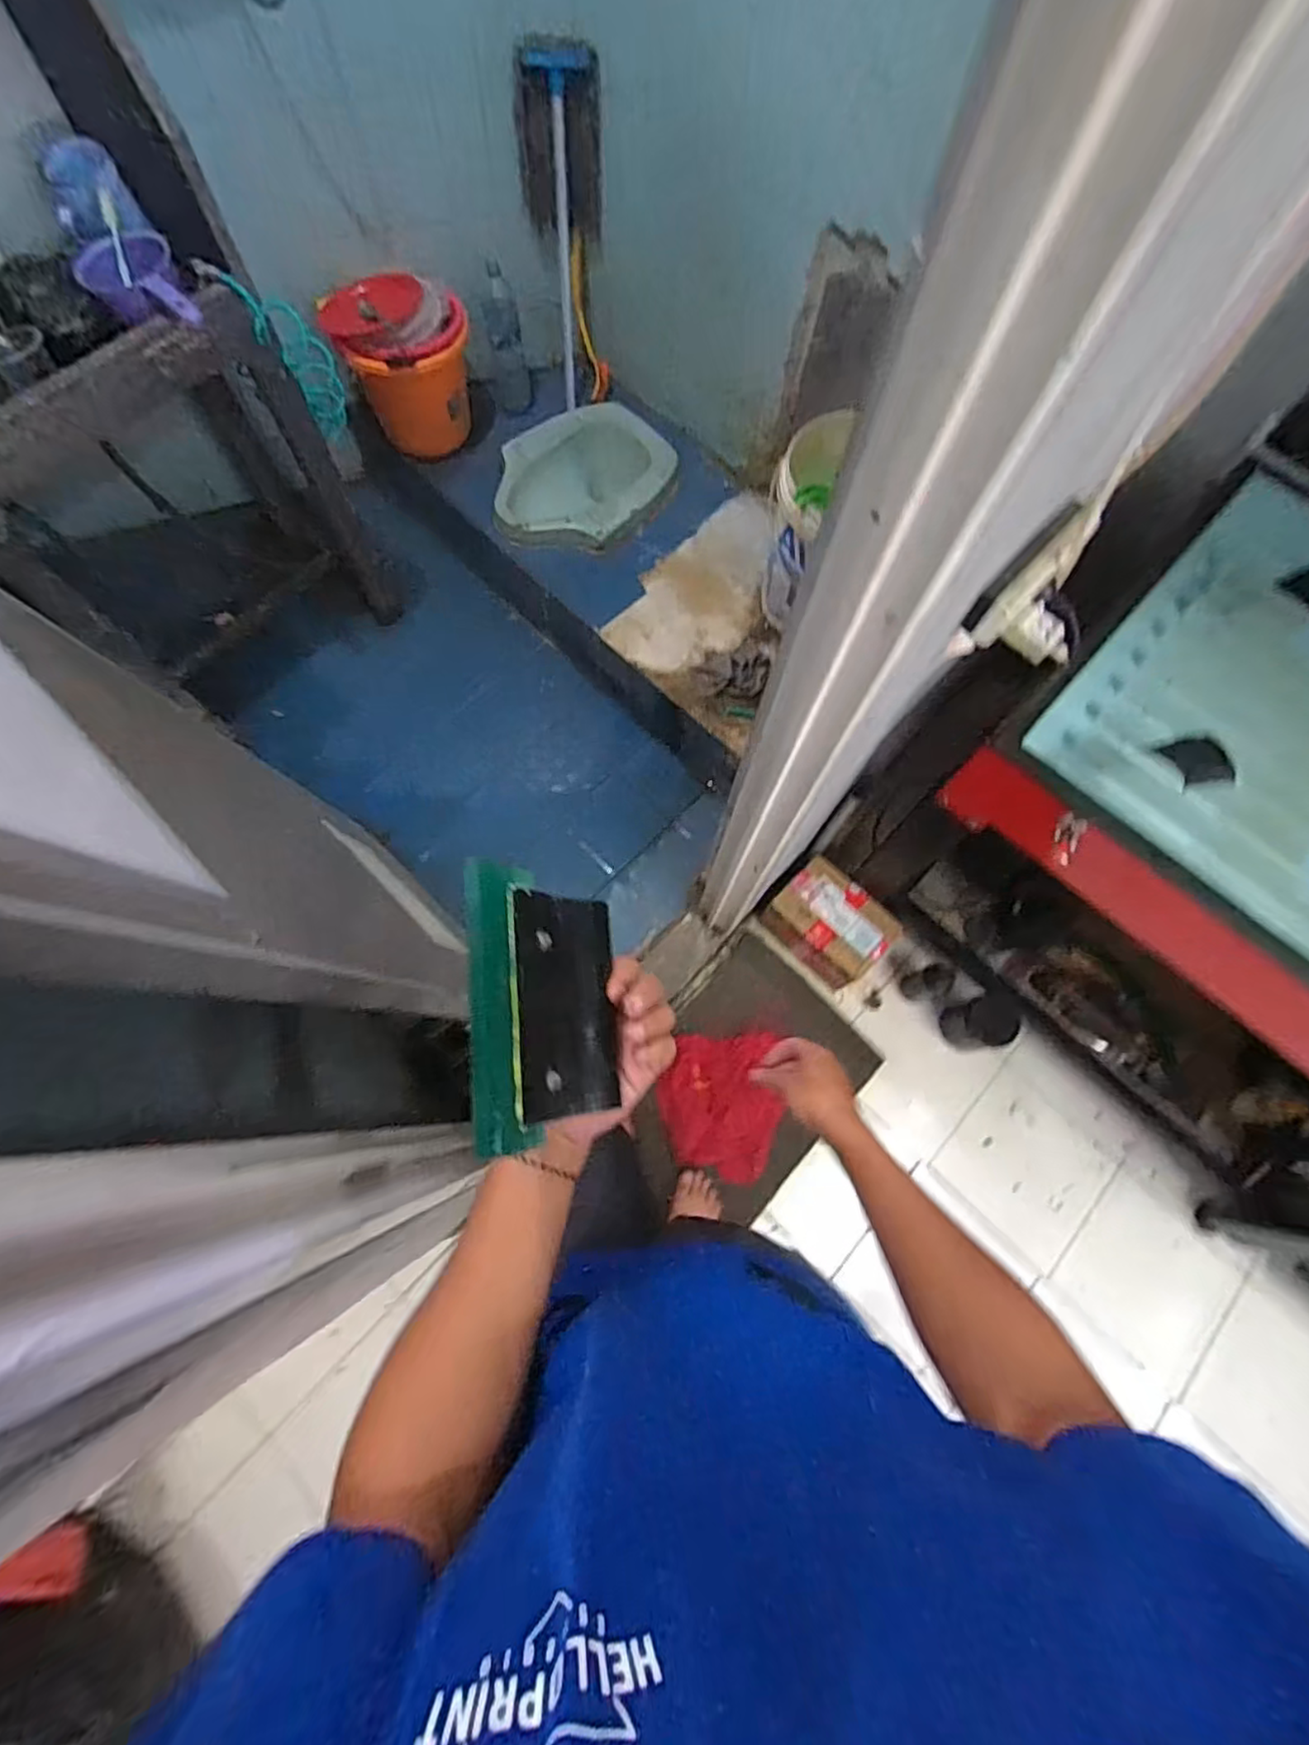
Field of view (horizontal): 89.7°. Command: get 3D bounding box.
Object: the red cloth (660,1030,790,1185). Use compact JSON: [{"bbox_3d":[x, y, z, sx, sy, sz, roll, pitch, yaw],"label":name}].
[{"bbox_3d":[0.139,0.491,1.424,0.256,0.061,0.298,12,71,1],"label":"red cloth"}]

